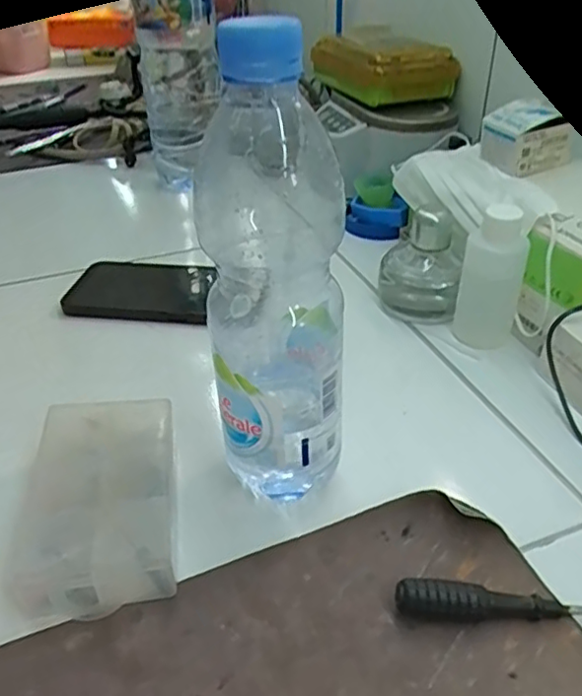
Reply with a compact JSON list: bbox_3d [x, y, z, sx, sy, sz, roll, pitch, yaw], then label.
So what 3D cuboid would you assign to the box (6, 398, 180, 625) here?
[{"bbox_3d":[-0.102,0.082,0.330,0.081,0.036,0.121,-7,36,-8],"label":"box"}]

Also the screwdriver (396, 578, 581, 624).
[{"bbox_3d":[0.108,0.117,0.287,0.117,0.019,0.015,-2,36,-1],"label":"screwdriver"}]

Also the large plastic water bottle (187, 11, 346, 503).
[{"bbox_3d":[-0.008,-0.022,0.298,0.065,0.237,0.062,-2,36,-1],"label":"large plastic water bottle"}]

